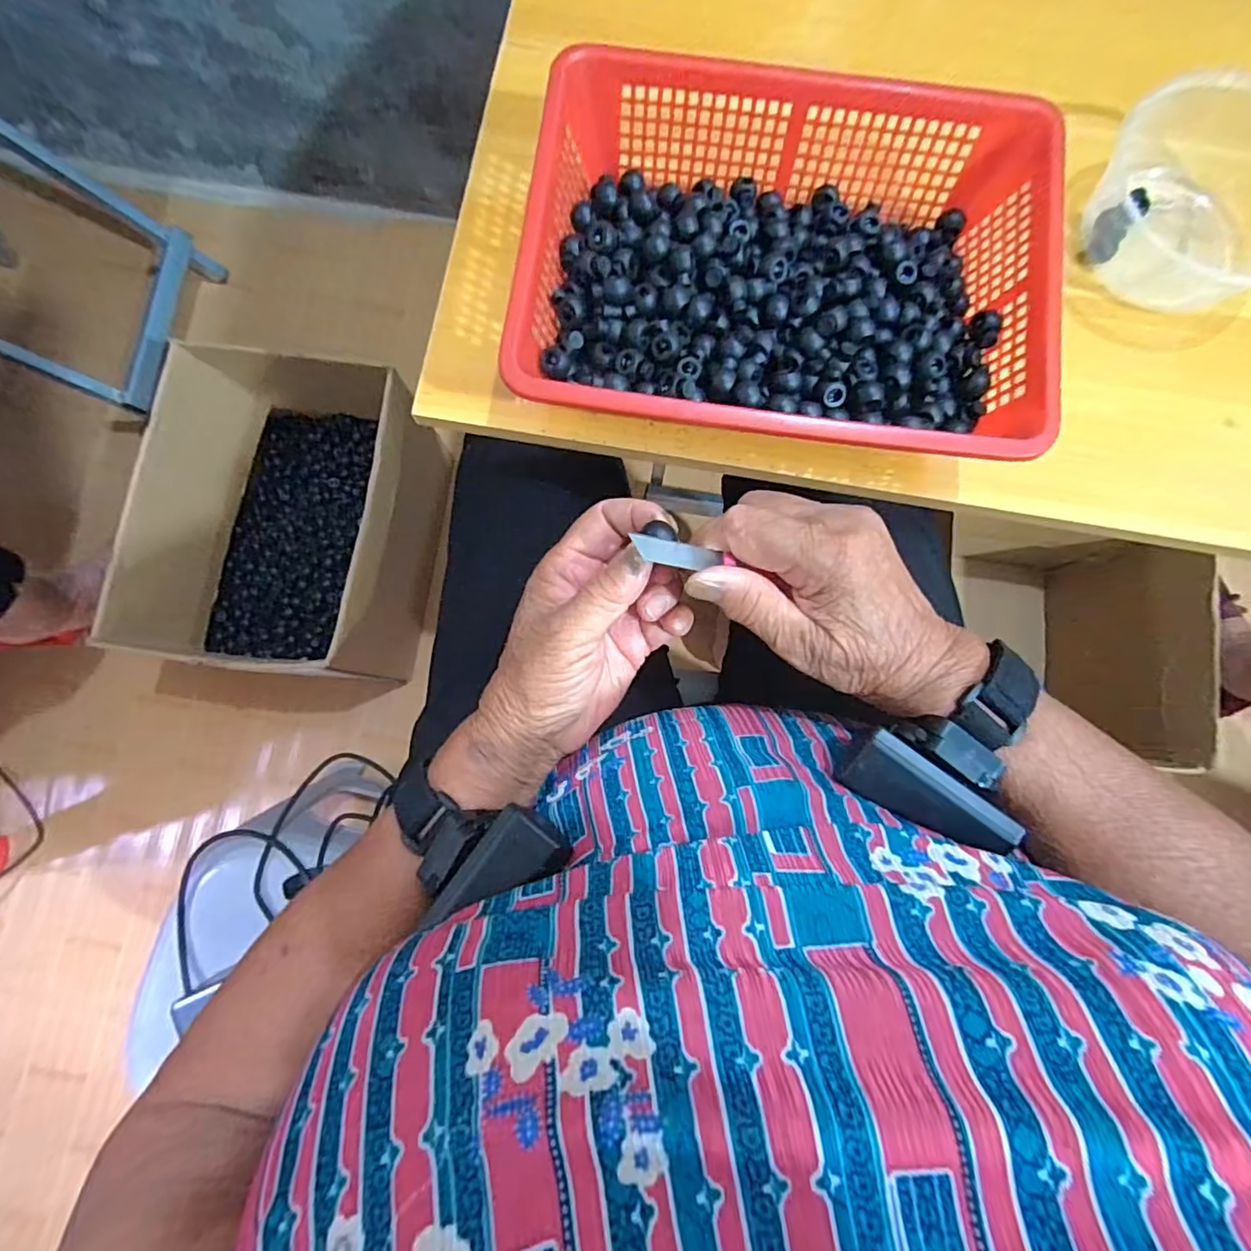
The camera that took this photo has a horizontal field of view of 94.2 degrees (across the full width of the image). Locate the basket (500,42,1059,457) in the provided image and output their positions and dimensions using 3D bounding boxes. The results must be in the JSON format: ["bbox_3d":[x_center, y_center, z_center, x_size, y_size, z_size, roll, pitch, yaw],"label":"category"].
[{"bbox_3d":[0.092,-0.213,0.363,0.299,0.082,0.223,8,81,-1],"label":"basket"}]

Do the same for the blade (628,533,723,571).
[{"bbox_3d":[0.025,-0.032,0.260,0.040,0.004,0.012,9,81,-22],"label":"blade"}]

